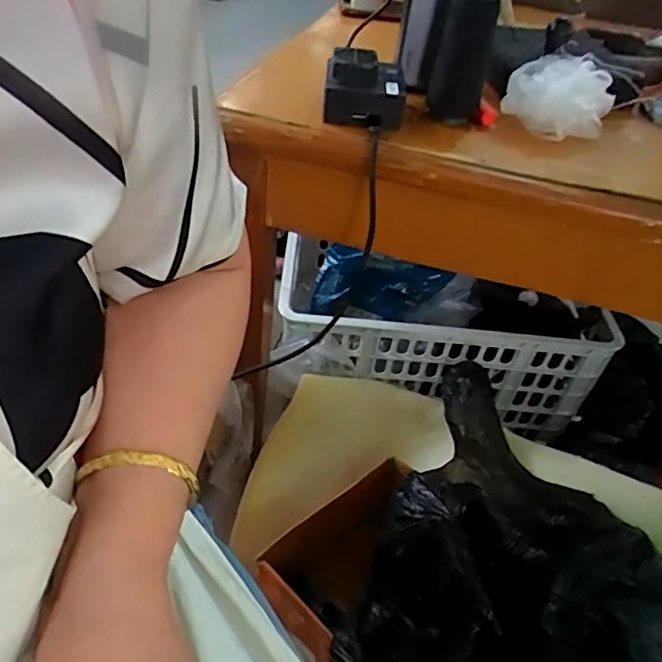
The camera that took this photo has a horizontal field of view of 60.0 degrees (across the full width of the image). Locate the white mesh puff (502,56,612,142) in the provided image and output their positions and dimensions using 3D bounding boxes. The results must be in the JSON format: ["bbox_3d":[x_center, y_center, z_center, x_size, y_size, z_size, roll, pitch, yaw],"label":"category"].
[{"bbox_3d":[0.209,-0.217,0.531,0.095,0.050,0.068,22,45,14],"label":"white mesh puff"}]

